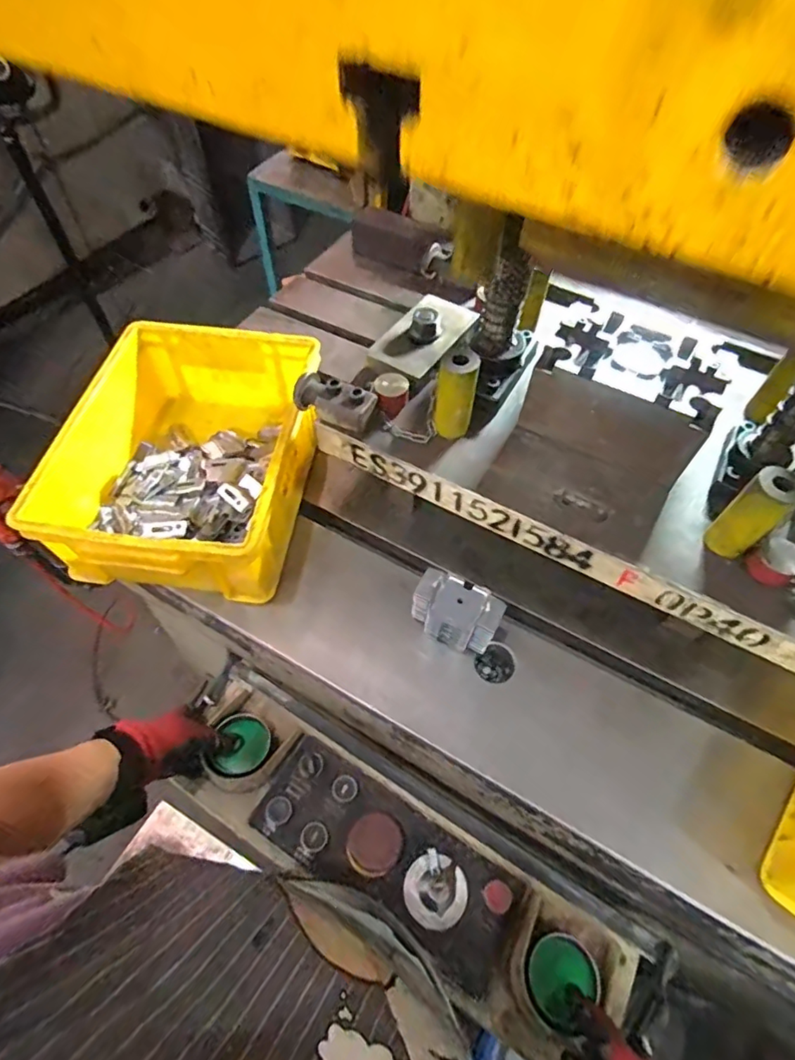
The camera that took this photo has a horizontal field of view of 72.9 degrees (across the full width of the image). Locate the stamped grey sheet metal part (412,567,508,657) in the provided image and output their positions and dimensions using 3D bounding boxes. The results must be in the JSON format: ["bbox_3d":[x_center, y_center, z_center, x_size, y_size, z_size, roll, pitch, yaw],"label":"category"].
[{"bbox_3d":[0.065,0.096,0.596,0.091,0.100,0.056,34,62,19],"label":"stamped grey sheet metal part"}]

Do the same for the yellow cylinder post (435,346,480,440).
[{"bbox_3d":[0.062,-0.144,0.575,0.041,0.090,0.043,11,57,6],"label":"yellow cylinder post"}]

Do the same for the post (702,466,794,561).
[{"bbox_3d":[0.327,-0.016,0.495,0.034,0.102,0.040,-32,63,-20],"label":"post"}]

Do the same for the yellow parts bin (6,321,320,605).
[{"bbox_3d":[-0.257,-0.091,0.681,0.280,0.131,0.348,9,57,5],"label":"yellow parts bin"}]

